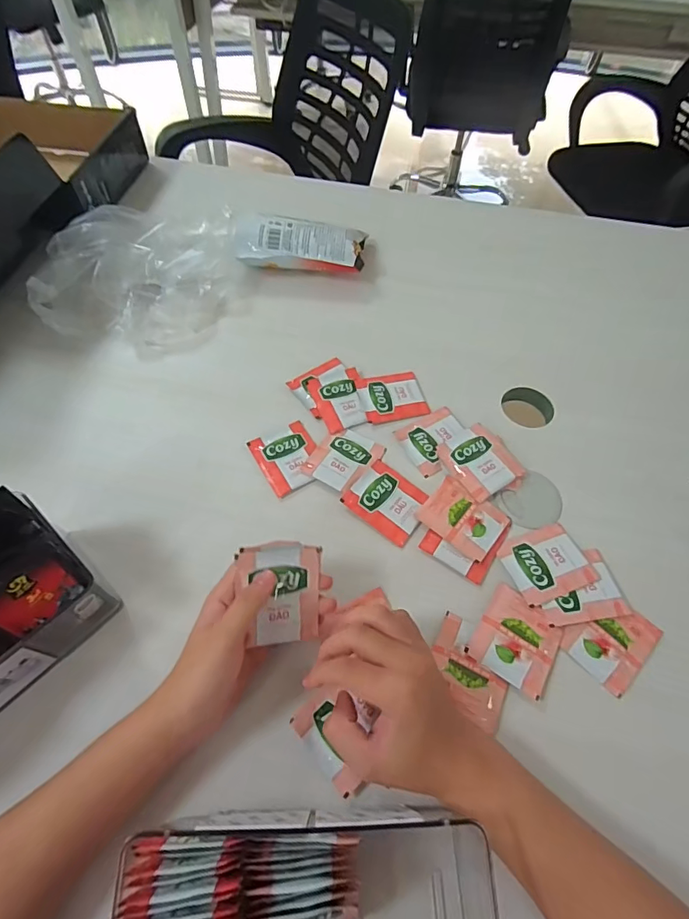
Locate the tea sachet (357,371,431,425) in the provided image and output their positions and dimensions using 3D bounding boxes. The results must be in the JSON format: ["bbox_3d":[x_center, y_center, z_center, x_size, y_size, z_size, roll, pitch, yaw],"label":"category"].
[{"bbox_3d":[0.057,-0.075,0.531,0.075,0.005,0.066,-11,59,-9],"label":"tea sachet"}]

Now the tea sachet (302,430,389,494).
[{"bbox_3d":[-0.001,-0.002,0.483,0.062,0.004,0.074,29,62,15],"label":"tea sachet"}]

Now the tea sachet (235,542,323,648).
[{"bbox_3d":[-0.050,0.106,0.360,0.062,0.011,0.074,-2,93,-16],"label":"tea sachet"}]

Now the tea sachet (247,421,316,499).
[{"bbox_3d":[-0.059,-0.003,0.484,0.064,0.004,0.076,-27,63,-17],"label":"tea sachet"}]

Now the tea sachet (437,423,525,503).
[{"bbox_3d":[0.143,0.002,0.483,0.069,0.012,0.076,-29,64,-18],"label":"tea sachet"}]

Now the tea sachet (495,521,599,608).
[{"bbox_3d":[0.190,0.098,0.426,0.077,0.007,0.061,-18,61,-13],"label":"tea sachet"}]

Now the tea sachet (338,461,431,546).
[{"bbox_3d":[0.045,0.041,0.458,0.075,0.005,0.065,35,63,18],"label":"tea sachet"}]

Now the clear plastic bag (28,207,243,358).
[{"bbox_3d":[-0.254,-0.257,0.600,0.206,0.065,0.245,11,59,5],"label":"clear plastic bag"}]

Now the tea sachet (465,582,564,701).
[{"bbox_3d":[0.149,0.155,0.391,0.065,0.004,0.071,31,62,16],"label":"tea sachet"}]

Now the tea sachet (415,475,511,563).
[{"bbox_3d":[0.118,0.058,0.449,0.074,0.008,0.062,35,63,18],"label":"tea sachet"}]

